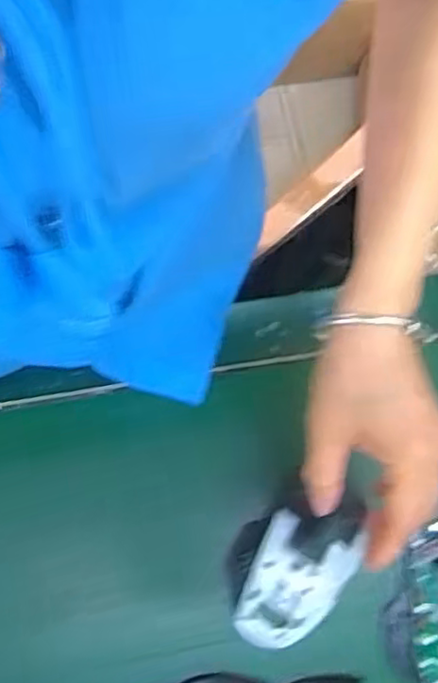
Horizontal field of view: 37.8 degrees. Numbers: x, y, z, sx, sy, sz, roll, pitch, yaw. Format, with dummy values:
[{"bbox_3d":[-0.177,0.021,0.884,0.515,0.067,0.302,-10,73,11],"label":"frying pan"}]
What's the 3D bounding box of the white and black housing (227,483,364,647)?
[{"bbox_3d":[0.046,0.145,0.417,0.069,0.033,0.104,35,75,10],"label":"white and black housing"}]

